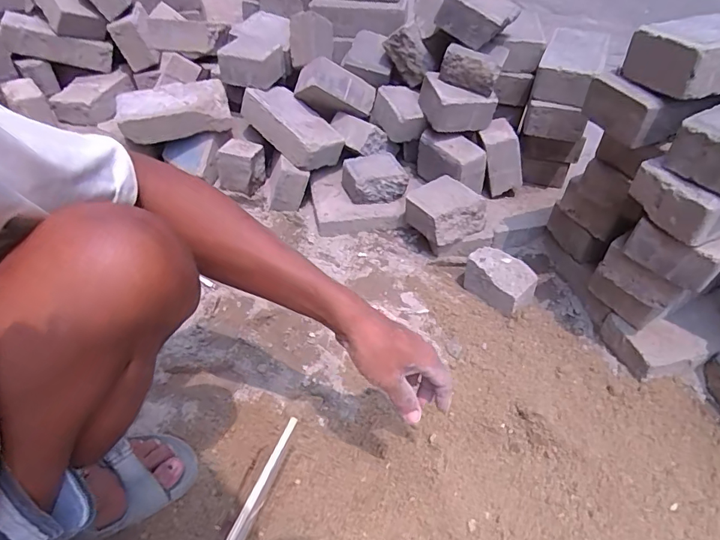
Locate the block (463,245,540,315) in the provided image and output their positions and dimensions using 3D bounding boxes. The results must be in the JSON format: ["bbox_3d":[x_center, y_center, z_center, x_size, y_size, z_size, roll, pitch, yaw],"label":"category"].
[{"bbox_3d":[0.241,0.017,0.806,0.068,0.069,0.116,-32,53,-32],"label":"block"}]

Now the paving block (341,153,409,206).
[{"bbox_3d":[0.028,-0.179,0.932,0.116,0.069,0.079,-9,46,-12],"label":"paving block"}]

